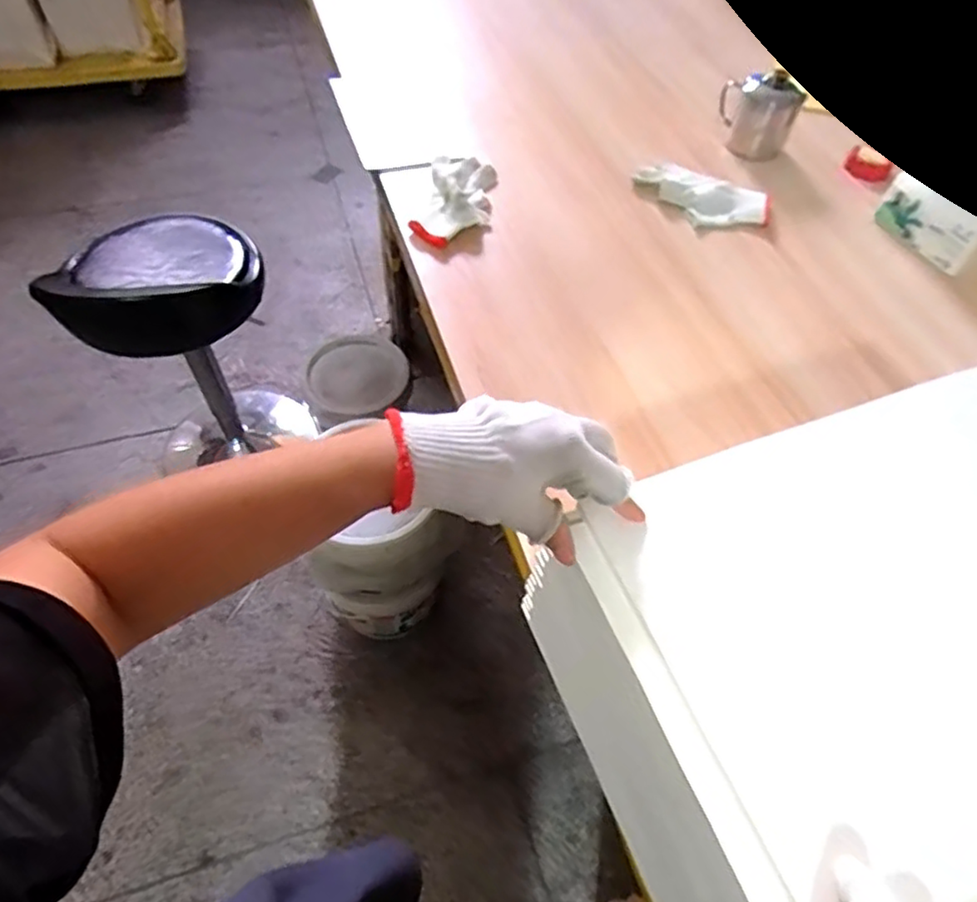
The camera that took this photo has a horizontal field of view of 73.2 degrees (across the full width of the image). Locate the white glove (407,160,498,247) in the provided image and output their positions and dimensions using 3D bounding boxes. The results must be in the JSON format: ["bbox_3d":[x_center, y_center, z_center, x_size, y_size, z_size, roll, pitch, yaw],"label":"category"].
[{"bbox_3d":[-0.043,-0.347,0.902,0.094,0.034,0.187,10,56,3],"label":"white glove"}]

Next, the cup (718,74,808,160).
[{"bbox_3d":[0.412,-0.519,1.003,0.079,0.101,0.100,-15,58,-13],"label":"cup"}]

